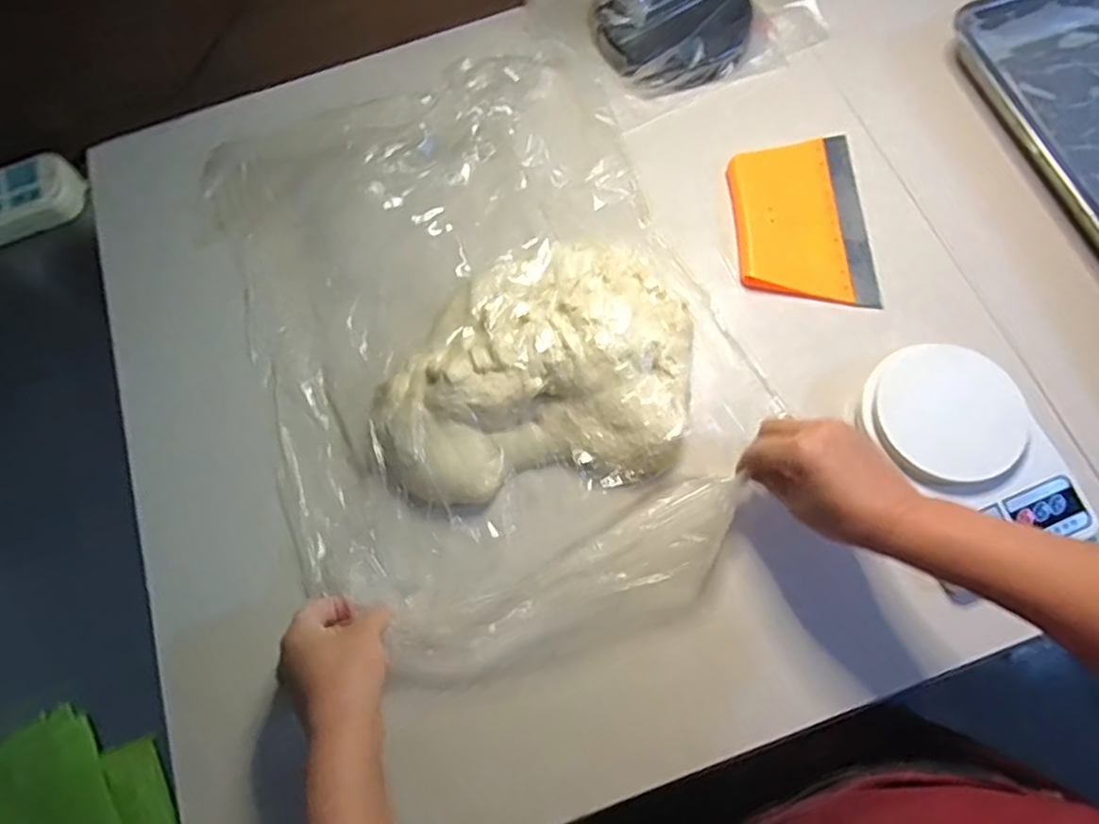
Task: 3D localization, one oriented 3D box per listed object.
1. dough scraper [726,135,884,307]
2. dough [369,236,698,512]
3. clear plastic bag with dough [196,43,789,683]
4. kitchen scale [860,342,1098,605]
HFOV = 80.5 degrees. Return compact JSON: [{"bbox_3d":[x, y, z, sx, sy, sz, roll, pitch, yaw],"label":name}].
[{"bbox_3d":[0.250,-0.197,0.644,0.129,0.018,0.189,-1,71,2],"label":"dough scraper"},{"bbox_3d":[-0.017,-0.037,0.574,0.273,0.064,0.212,-9,71,-1],"label":"dough"},{"bbox_3d":[-0.070,-0.096,0.602,0.421,0.071,0.594,-23,72,-6],"label":"clear plastic bag with dough"},{"bbox_3d":[0.349,0.034,0.550,0.146,0.042,0.193,-21,71,-5],"label":"kitchen scale"}]

